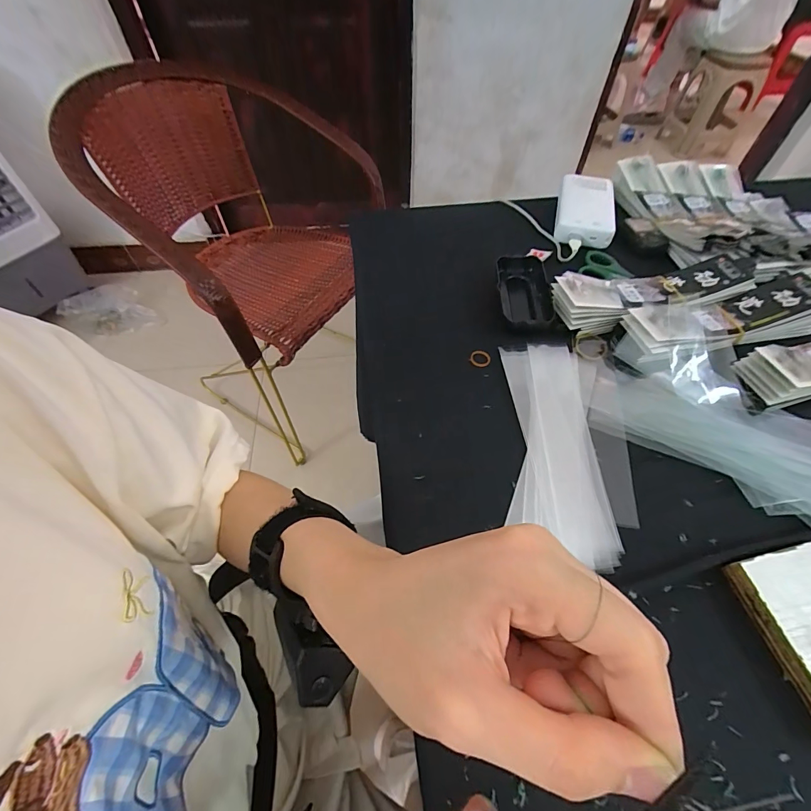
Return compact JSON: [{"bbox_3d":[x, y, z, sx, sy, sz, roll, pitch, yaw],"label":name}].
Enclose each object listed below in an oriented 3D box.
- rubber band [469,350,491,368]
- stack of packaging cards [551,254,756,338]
[{"bbox_3d":[0.075,-0.047,0.391,0.019,0.007,0.016,20,58,14],"label":"rubber band"},{"bbox_3d":[0.263,-0.122,0.408,0.213,0.032,0.051,-10,56,-6],"label":"stack of packaging cards"}]

